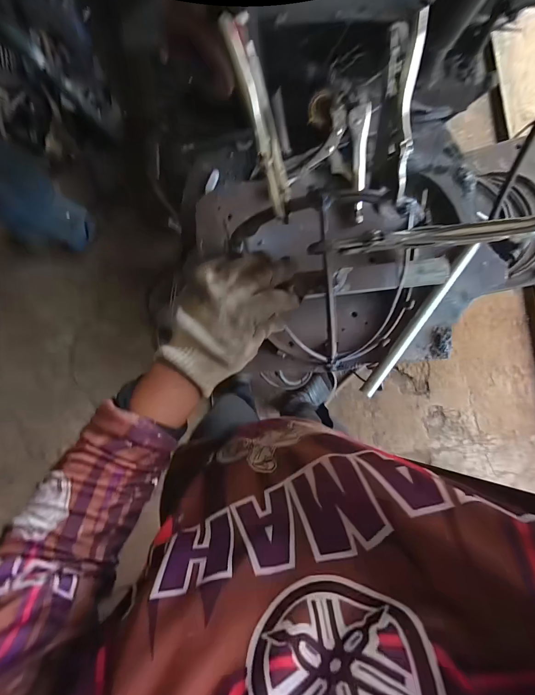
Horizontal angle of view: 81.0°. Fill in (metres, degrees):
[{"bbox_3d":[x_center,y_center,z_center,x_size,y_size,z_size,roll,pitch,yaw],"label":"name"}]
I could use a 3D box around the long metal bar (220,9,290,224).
[{"bbox_3d":[-0.006,-0.226,0.315,0.026,0.041,0.187,-15,107,6],"label":"long metal bar"}]

